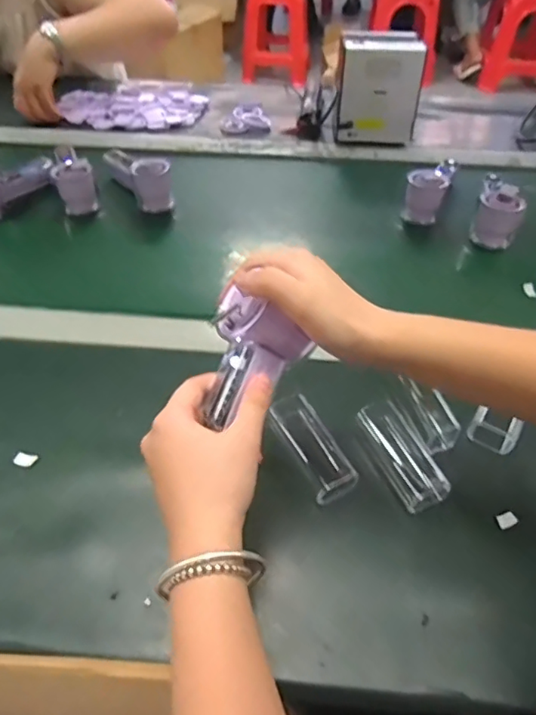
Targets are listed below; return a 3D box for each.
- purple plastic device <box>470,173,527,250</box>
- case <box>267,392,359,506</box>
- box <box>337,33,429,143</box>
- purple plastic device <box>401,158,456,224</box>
[{"bbox_3d":[0.305,-0.191,0.715,0.056,0.081,0.047,22,51,19],"label":"purple plastic device"},{"bbox_3d":[0.039,0.083,0.488,0.040,0.033,0.101,-23,51,-21],"label":"case"},{"bbox_3d":[0.181,-0.437,0.880,0.126,0.139,0.094,7,47,6],"label":"box"},{"bbox_3d":[0.222,-0.228,0.753,0.055,0.075,0.059,14,48,12],"label":"purple plastic device"}]

